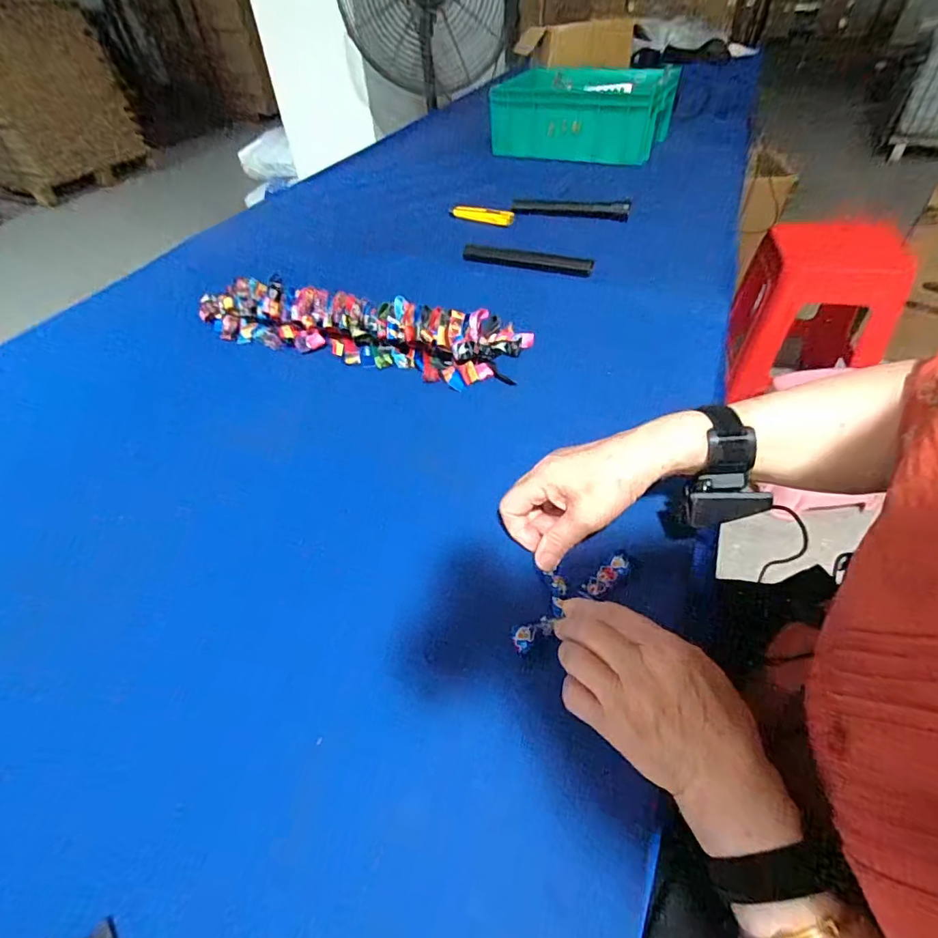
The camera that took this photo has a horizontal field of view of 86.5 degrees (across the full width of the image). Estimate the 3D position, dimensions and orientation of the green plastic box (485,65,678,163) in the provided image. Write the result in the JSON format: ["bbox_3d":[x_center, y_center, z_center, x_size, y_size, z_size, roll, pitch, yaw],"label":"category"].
[{"bbox_3d":[0.294,-0.914,1.280,0.423,0.157,0.258,11,47,15],"label":"green plastic box"}]

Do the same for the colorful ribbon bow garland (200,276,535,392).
[{"bbox_3d":[-0.166,-0.204,0.696,0.498,0.045,0.137,14,48,17],"label":"colorful ribbon bow garland"}]

